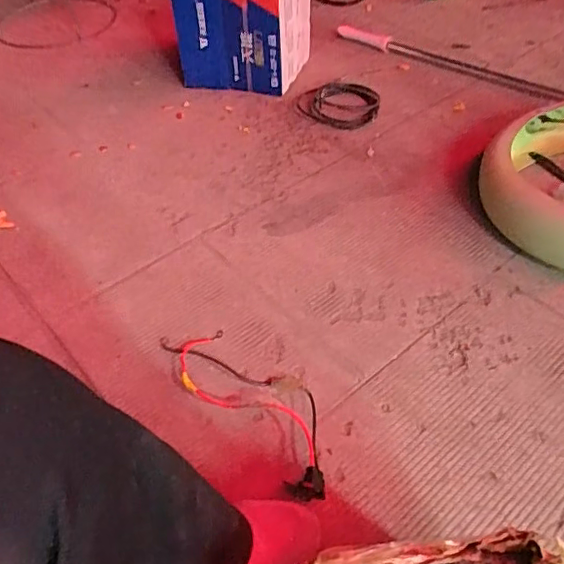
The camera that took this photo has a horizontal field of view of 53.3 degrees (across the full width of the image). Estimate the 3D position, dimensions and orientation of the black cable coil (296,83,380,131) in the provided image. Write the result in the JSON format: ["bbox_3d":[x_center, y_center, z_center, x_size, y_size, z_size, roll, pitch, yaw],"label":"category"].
[{"bbox_3d":[0.123,-0.385,1.219,0.174,0.033,0.163,0,47,0],"label":"black cable coil"}]

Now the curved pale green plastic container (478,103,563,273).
[{"bbox_3d":[0.435,-0.183,0.980,0.165,0.108,0.394,15,49,14],"label":"curved pale green plastic container"}]

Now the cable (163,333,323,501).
[{"bbox_3d":[-0.036,0.141,0.731,0.116,0.035,0.306,-35,56,-28],"label":"cable"}]

